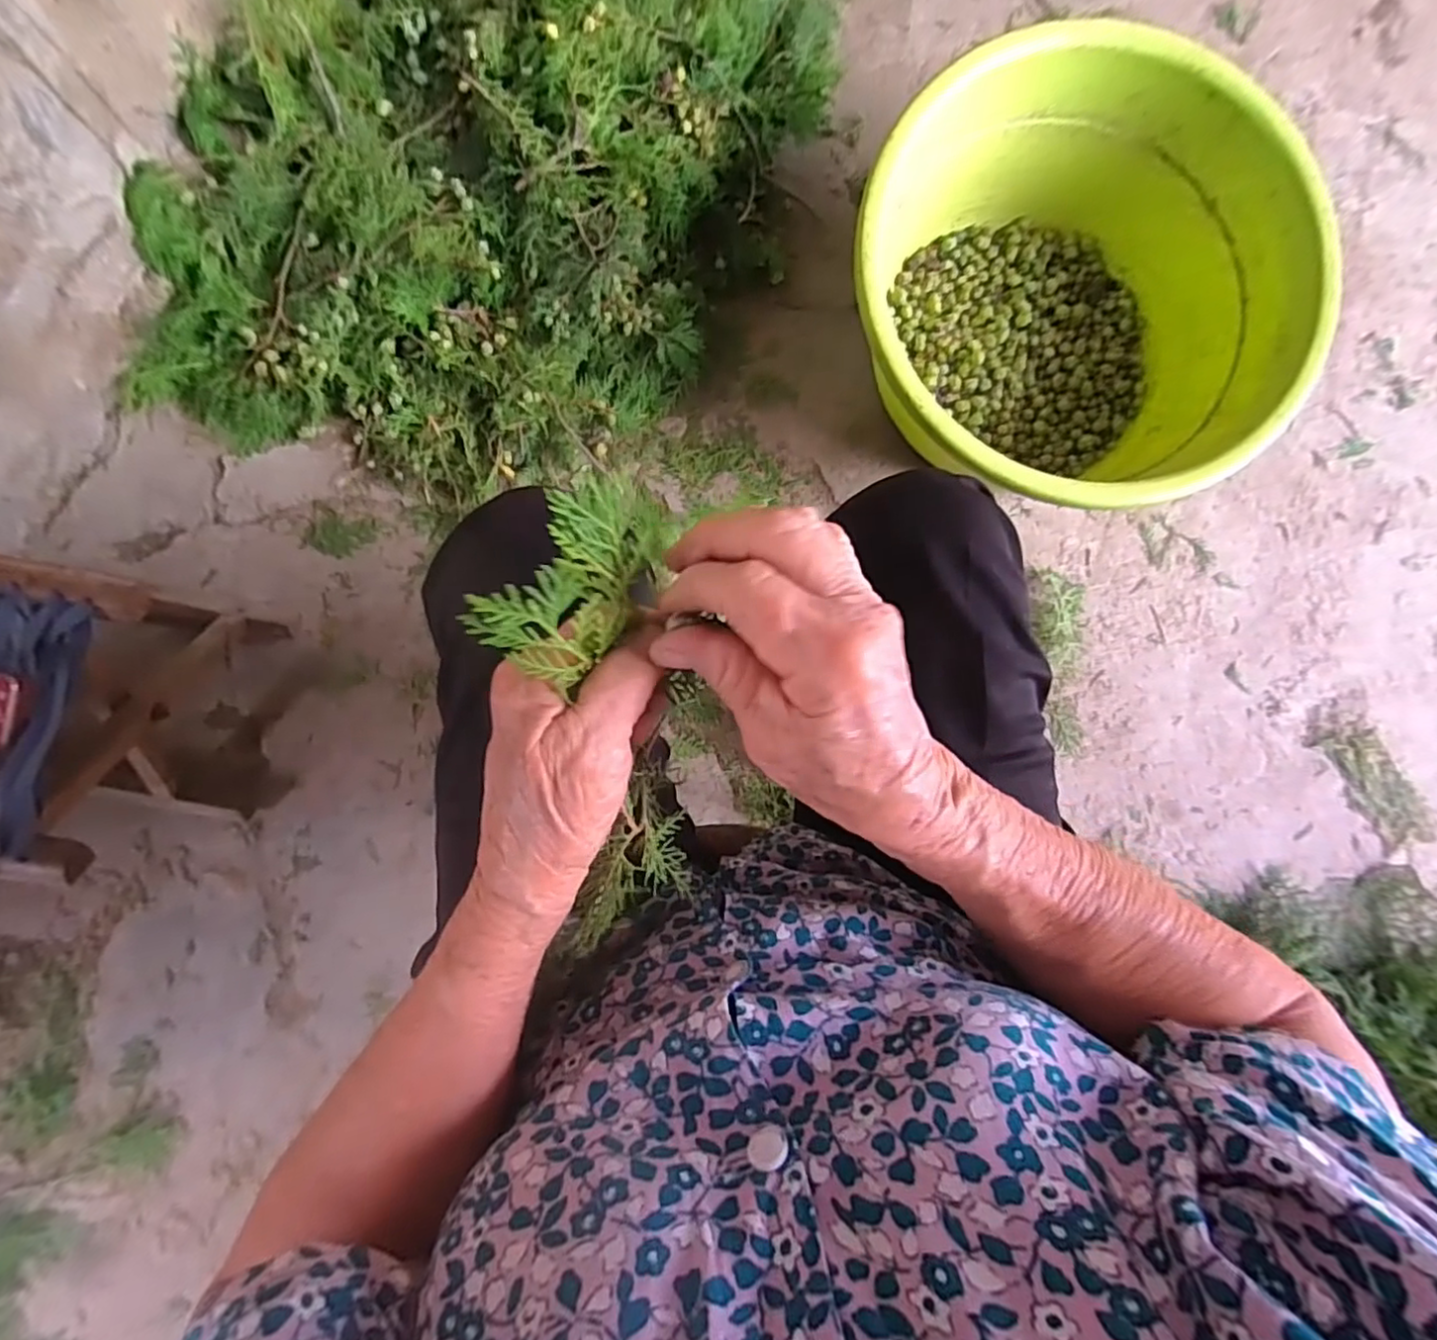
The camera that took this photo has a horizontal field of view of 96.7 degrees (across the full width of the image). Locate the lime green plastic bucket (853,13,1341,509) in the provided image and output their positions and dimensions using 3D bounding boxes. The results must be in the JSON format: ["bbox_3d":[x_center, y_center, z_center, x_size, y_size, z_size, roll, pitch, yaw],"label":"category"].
[{"bbox_3d":[0.345,-0.374,0.672,0.427,0.190,0.427,0,87,-3],"label":"lime green plastic bucket"}]

